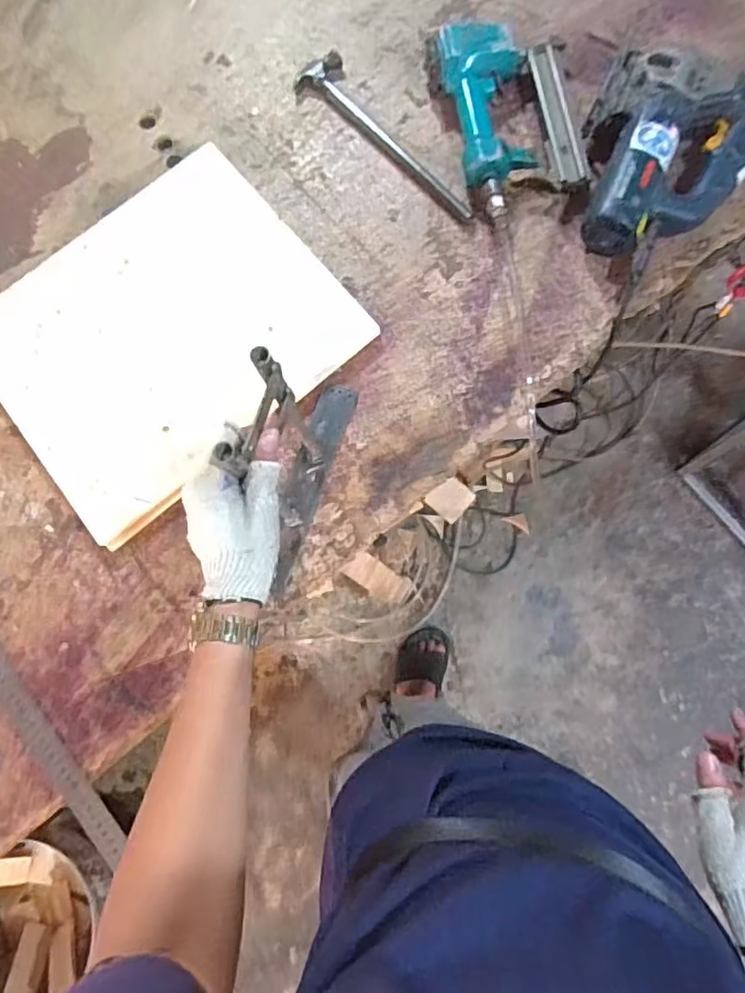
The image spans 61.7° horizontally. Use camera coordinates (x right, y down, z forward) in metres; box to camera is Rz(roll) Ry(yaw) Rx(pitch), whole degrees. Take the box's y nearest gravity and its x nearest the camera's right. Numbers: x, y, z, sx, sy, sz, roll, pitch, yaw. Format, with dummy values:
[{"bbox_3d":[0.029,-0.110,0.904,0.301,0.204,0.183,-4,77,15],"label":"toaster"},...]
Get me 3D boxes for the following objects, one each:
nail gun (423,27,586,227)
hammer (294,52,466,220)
[{"bbox_3d":[0.168,-0.444,0.729,0.156,0.062,0.230,-16,76,1],"label":"nail gun"},{"bbox_3d":[0.024,-0.445,0.766,0.287,0.022,0.065,40,83,12],"label":"hammer"}]

